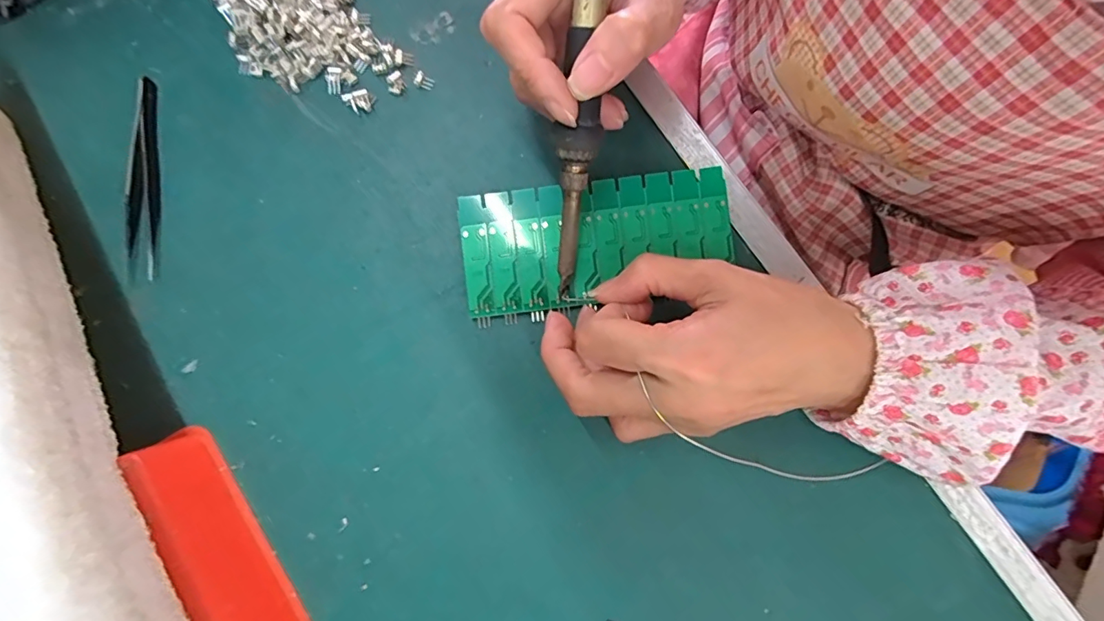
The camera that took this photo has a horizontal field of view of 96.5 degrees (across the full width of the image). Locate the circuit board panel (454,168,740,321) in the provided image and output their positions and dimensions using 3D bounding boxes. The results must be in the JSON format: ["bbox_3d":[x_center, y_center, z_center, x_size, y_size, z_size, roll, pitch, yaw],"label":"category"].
[{"bbox_3d":[0.022,-0.041,0.257,0.138,0.009,0.061,-14,80,0],"label":"circuit board panel"}]

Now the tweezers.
[{"bbox_3d":[-0.222,-0.074,0.269,0.018,0.006,0.113,-5,80,-1],"label":"tweezers"}]

